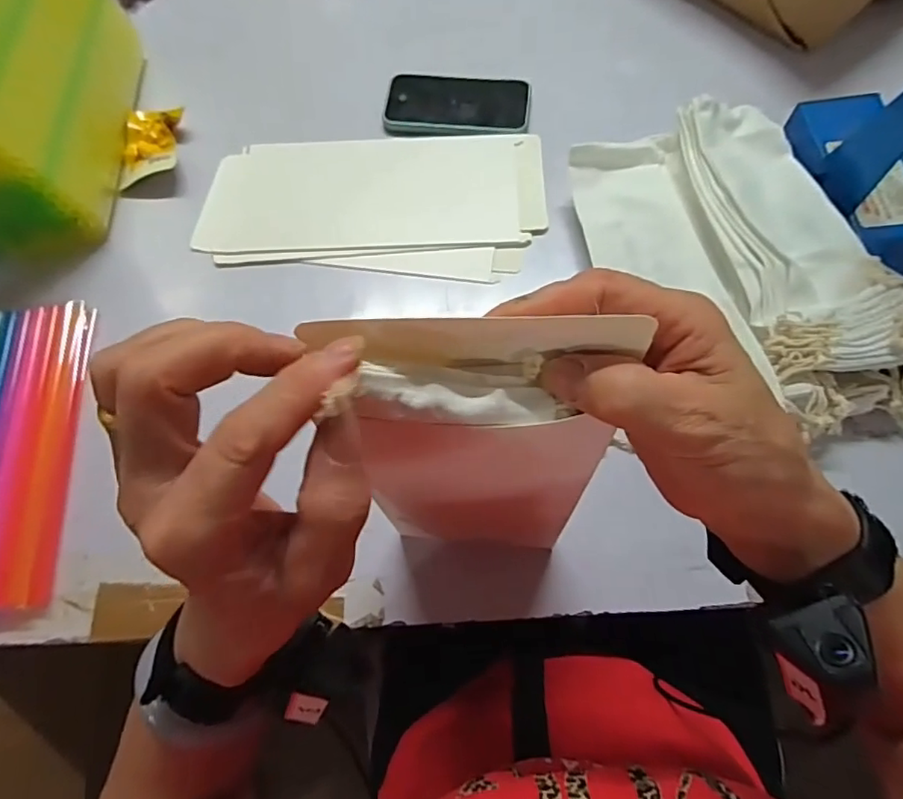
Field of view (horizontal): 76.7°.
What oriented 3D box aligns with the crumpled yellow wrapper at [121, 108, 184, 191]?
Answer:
[{"bbox_3d":[-0.325,-0.274,0.622,0.061,0.020,0.099,-6,68,0],"label":"crumpled yellow wrapper"}]

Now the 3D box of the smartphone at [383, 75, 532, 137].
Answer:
[{"bbox_3d":[0.005,-0.319,0.625,0.158,0.014,0.077,6,78,10],"label":"smartphone"}]

